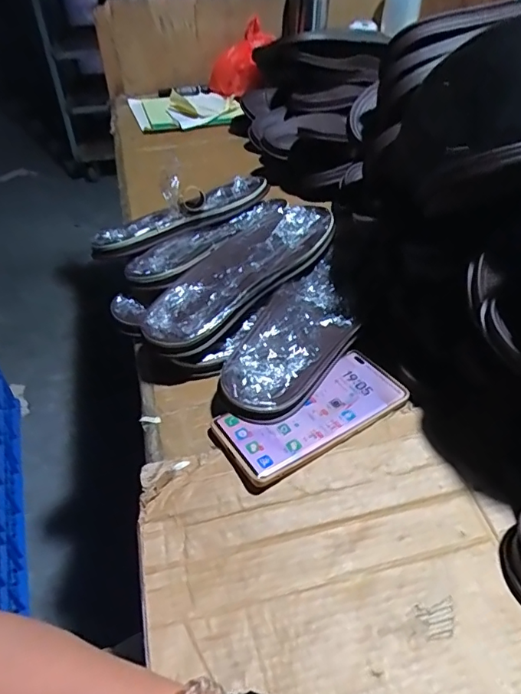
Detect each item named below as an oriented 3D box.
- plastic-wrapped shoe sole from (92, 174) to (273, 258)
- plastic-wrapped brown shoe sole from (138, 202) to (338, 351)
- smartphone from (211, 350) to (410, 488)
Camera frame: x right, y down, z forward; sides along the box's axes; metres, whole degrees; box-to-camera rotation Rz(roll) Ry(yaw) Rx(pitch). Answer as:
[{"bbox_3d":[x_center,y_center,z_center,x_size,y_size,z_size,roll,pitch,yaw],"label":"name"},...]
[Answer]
[{"bbox_3d":[-0.100,-0.173,0.639,0.243,0.024,0.067,-31,50,-28],"label":"plastic-wrapped shoe sole"},{"bbox_3d":[-0.022,-0.084,0.518,0.093,0.020,0.253,30,52,30],"label":"plastic-wrapped brown shoe sole"},{"bbox_3d":[0.048,0.056,0.425,0.165,0.016,0.070,-24,47,-22],"label":"smartphone"}]

